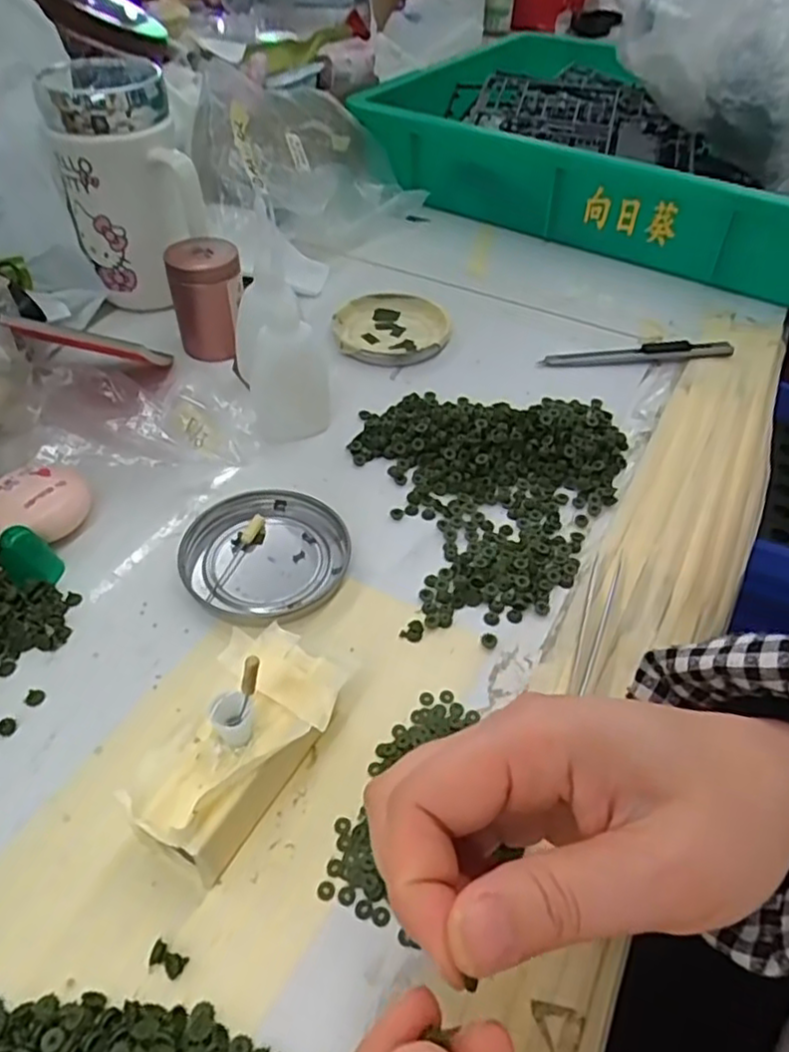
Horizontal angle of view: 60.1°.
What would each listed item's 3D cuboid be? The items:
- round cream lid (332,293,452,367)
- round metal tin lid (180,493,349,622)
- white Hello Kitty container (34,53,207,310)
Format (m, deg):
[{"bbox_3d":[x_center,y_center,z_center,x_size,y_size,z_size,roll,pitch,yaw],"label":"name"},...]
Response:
[{"bbox_3d":[-0.002,-0.139,0.477,0.077,0.007,0.082,1,46,-1],"label":"round cream lid"},{"bbox_3d":[-0.064,0.013,0.332,0.077,0.006,0.077,1,46,-1],"label":"round metal tin lid"},{"bbox_3d":[-0.174,-0.221,0.446,0.078,0.128,0.088,-17,50,-17],"label":"white Hello Kitty container"}]

